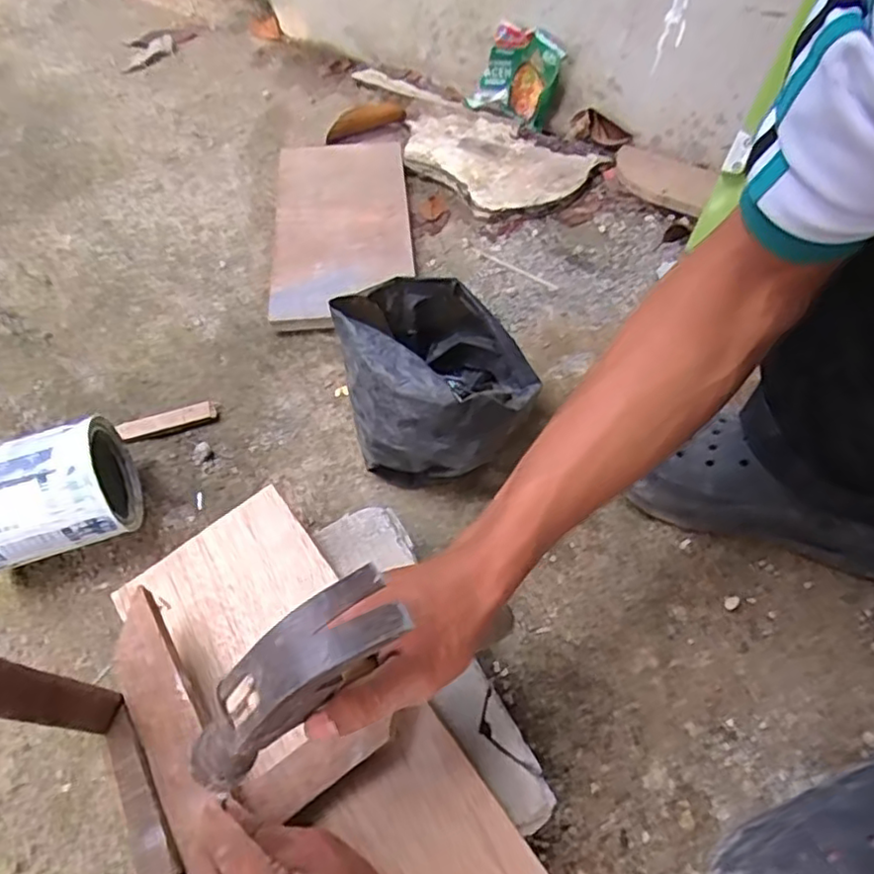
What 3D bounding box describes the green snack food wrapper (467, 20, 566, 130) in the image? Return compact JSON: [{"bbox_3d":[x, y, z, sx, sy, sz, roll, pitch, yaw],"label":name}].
[{"bbox_3d":[0.117,-0.526,0.941,0.125,0.096,0.075,34,64,22],"label":"green snack food wrapper"}]

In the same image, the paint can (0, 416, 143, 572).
[{"bbox_3d":[-0.351,0.056,0.587,0.134,0.108,0.100,-20,58,-11],"label":"paint can"}]

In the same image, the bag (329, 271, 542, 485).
[{"bbox_3d":[0.002,-0.055,0.626,0.171,0.141,0.176,-18,57,-9],"label":"bag"}]

